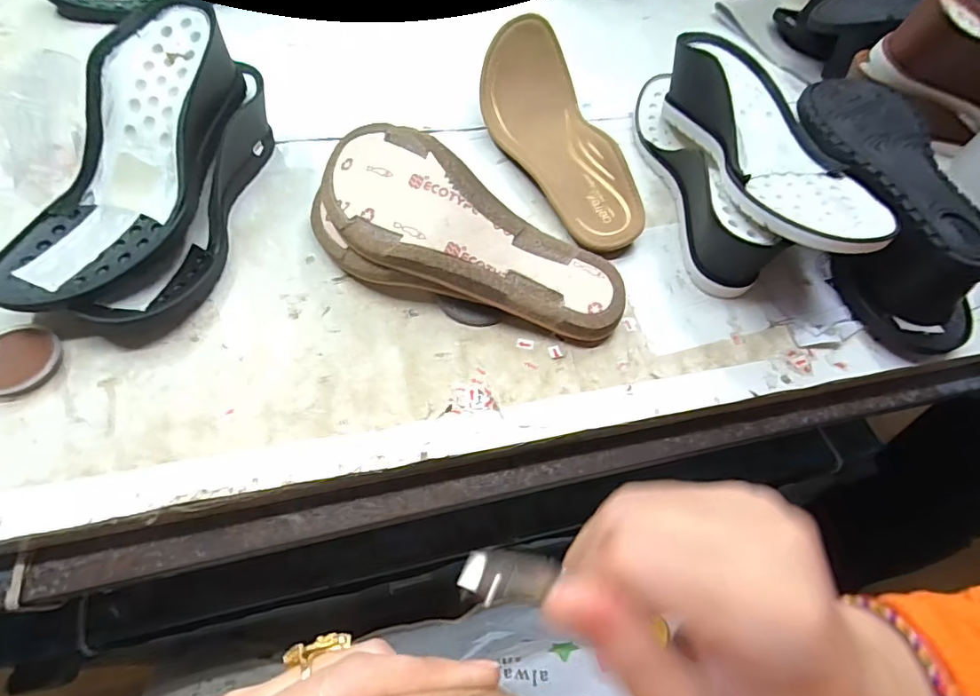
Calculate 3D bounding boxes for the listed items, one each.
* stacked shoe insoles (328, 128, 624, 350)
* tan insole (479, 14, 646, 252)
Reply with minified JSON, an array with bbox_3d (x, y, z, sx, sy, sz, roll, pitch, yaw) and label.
[{"bbox_3d":[-0.019,-0.068,0.326,0.217,0.072,0.078,27,60,12],"label":"stacked shoe insoles"},{"bbox_3d":[0.056,-0.178,0.413,0.086,0.054,0.230,-16,61,-14],"label":"tan insole"}]

